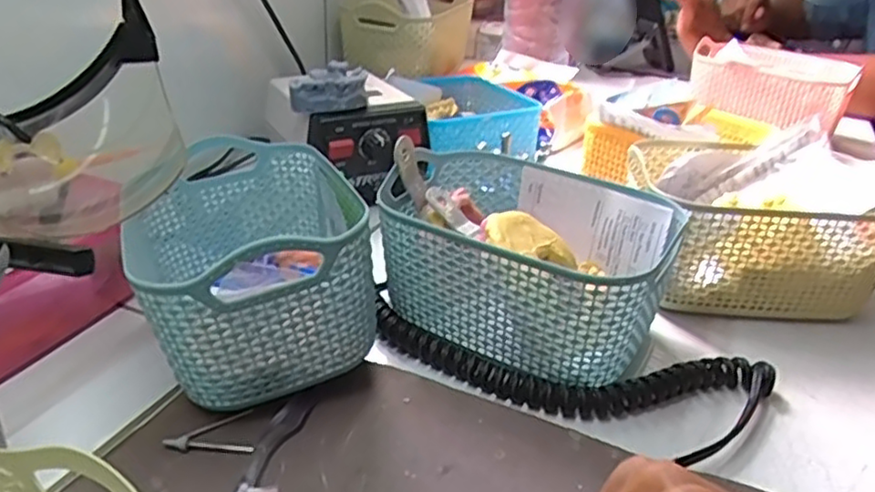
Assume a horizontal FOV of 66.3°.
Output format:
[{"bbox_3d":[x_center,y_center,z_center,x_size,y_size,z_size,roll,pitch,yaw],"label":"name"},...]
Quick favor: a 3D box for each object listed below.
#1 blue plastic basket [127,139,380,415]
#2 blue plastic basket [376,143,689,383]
[{"bbox_3d":[-0.107,0.006,0.386,0.117,0.096,0.176,-8,31,-20],"label":"blue plastic basket"},{"bbox_3d":[0.049,0.010,0.410,0.164,0.081,0.118,20,33,27],"label":"blue plastic basket"}]

